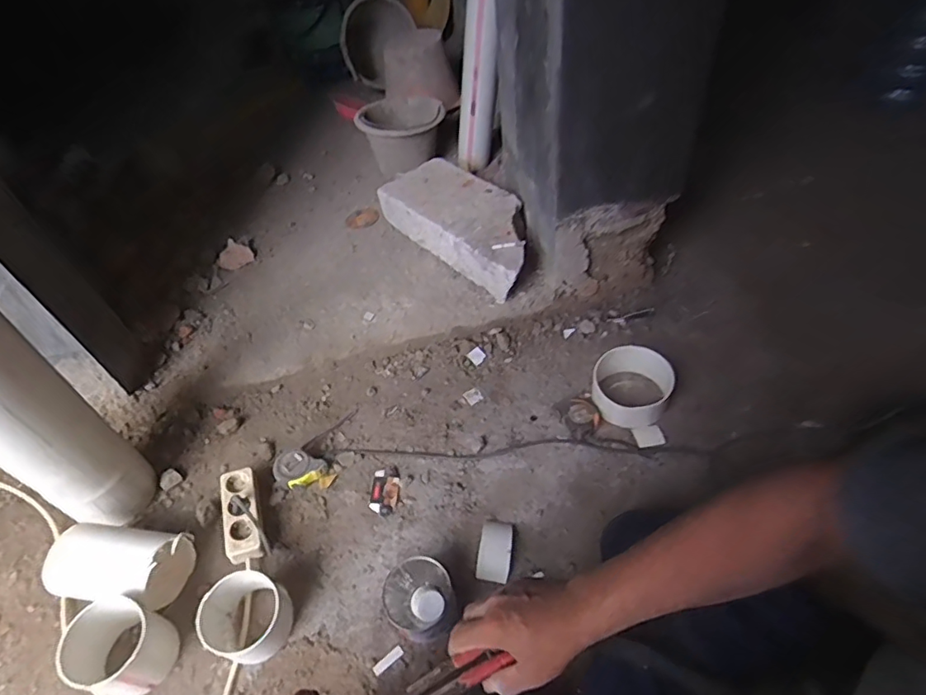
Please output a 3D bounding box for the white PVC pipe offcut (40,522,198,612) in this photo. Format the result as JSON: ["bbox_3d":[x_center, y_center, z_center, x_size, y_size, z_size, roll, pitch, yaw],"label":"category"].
[{"bbox_3d":[-0.555,0.358,0.879,0.195,0.126,0.115,3,50,10],"label":"white PVC pipe offcut"}]

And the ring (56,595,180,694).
[{"bbox_3d":[-0.498,0.445,0.788,0.140,0.105,0.113,12,53,17],"label":"ring"}]

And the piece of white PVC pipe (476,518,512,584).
[{"bbox_3d":[0.054,0.333,0.884,0.051,0.029,0.102,5,51,11],"label":"piece of white PVC pipe"}]

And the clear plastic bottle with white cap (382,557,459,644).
[{"bbox_3d":[-0.063,0.376,0.798,0.097,0.129,0.093,-4,49,4],"label":"clear plastic bottle with white cap"}]

